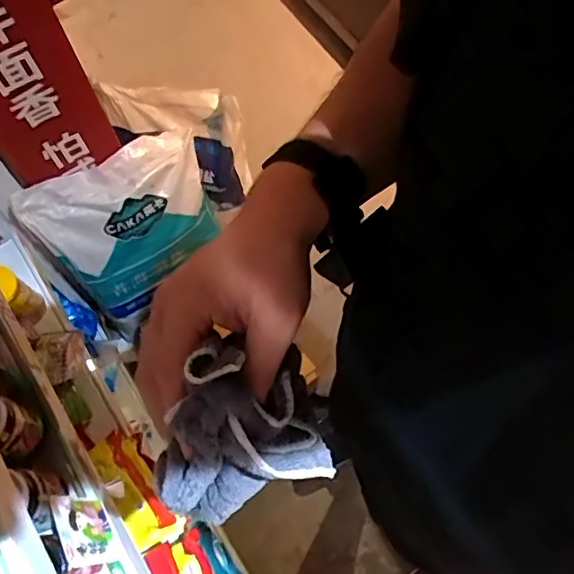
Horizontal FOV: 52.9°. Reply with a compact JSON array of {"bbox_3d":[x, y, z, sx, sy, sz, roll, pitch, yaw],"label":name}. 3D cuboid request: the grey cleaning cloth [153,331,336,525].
[{"bbox_3d":[-0.032,0.087,0.364,0.108,0.088,0.089,-21,68,-6],"label":"grey cleaning cloth"}]

